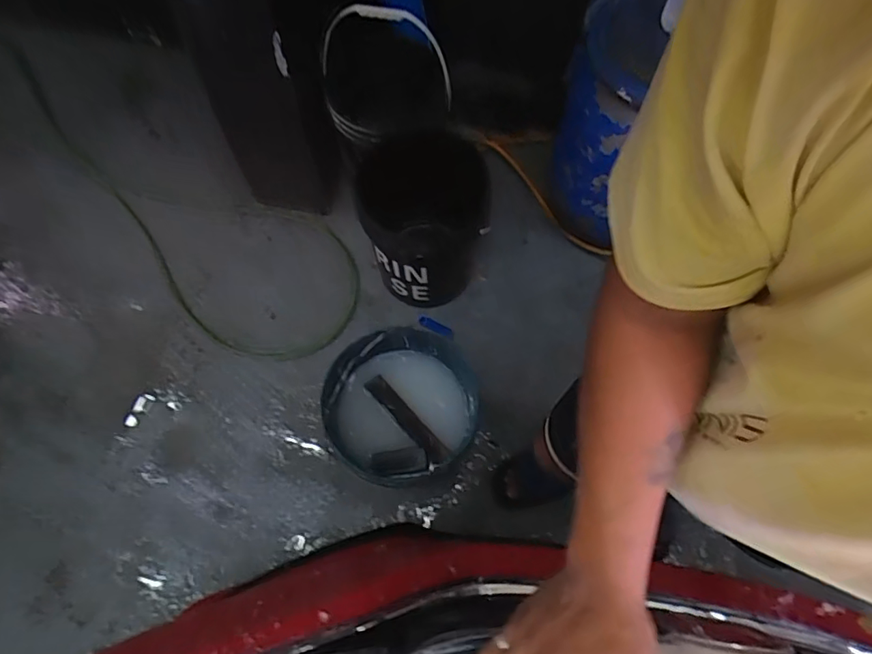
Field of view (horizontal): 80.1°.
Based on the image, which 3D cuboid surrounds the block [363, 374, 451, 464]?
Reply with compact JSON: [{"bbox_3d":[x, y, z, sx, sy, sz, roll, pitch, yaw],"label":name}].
[{"bbox_3d":[-0.062,0.192,1.093,0.045,0.015,0.233,-38,72,-15],"label":"block"}]

